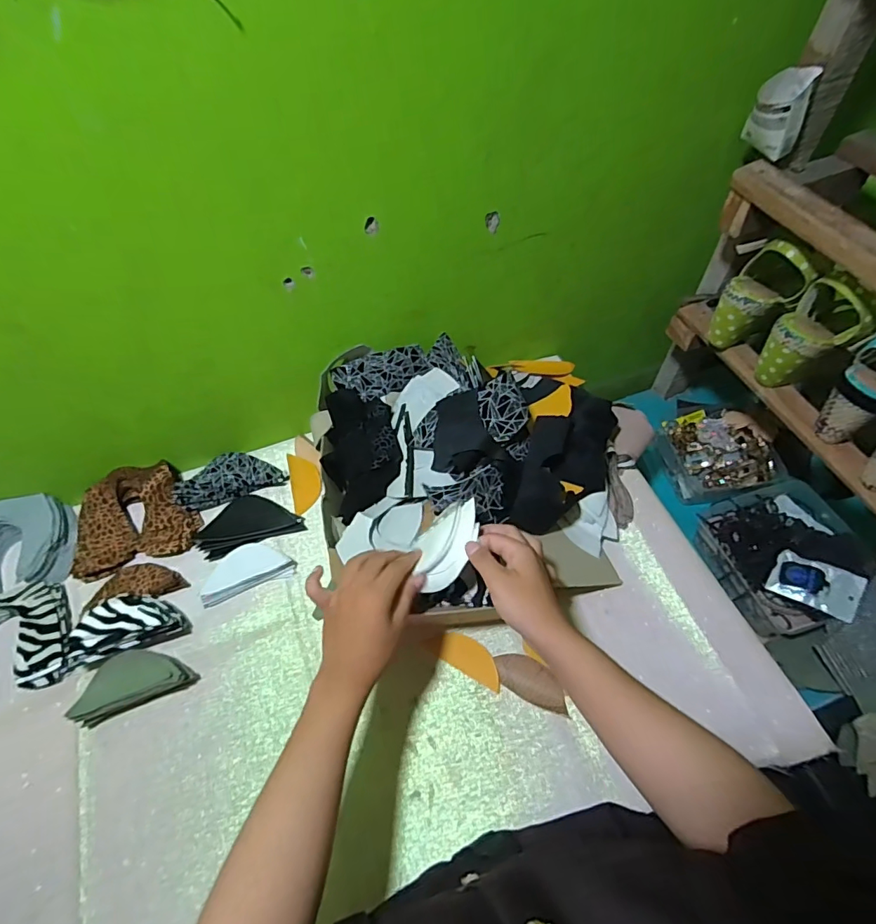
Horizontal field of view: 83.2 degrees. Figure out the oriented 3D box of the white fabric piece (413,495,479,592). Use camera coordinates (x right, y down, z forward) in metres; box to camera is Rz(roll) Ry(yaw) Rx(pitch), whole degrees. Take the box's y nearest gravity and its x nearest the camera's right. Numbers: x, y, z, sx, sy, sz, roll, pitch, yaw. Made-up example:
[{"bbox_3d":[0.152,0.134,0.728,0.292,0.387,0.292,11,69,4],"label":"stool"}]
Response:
[{"bbox_3d":[0.013,0.080,0.495,0.077,0.016,0.073,-36,44,17],"label":"white fabric piece"}]

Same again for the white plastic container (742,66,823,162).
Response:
[{"bbox_3d":[0.386,-0.393,0.559,0.055,0.081,0.040,28,61,20],"label":"white plastic container"}]

